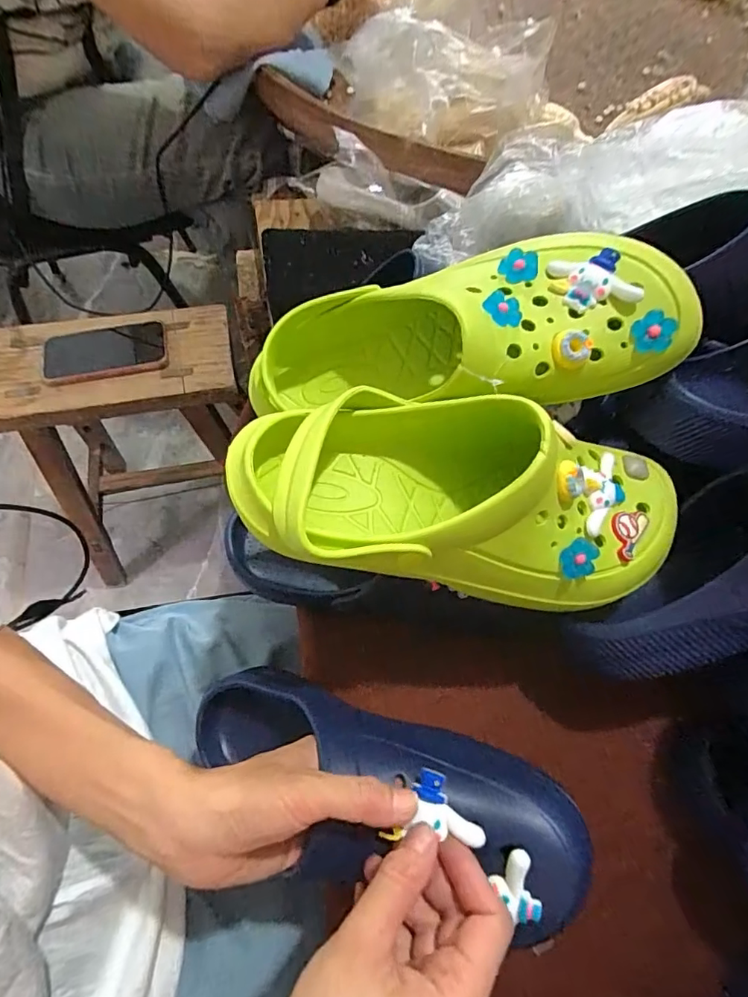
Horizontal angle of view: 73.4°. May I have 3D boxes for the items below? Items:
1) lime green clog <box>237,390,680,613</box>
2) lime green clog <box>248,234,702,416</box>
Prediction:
[{"bbox_3d":[0.062,-0.003,0.302,0.281,0.087,0.113,2,64,-2],"label":"lime green clog"},{"bbox_3d":[0.058,-0.109,0.340,0.284,0.088,0.129,1,62,20],"label":"lime green clog"}]

